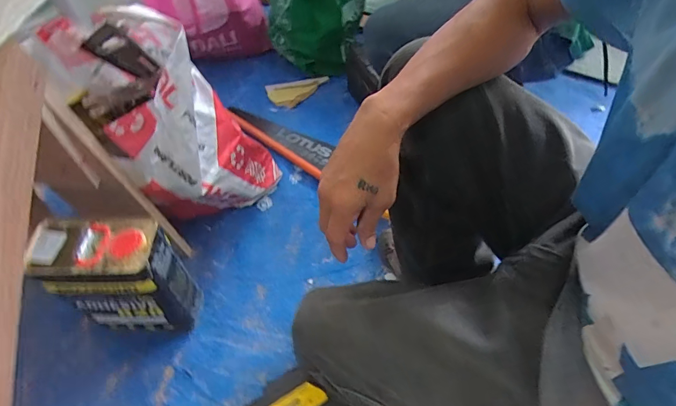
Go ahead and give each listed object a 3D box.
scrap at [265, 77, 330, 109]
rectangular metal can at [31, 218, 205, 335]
[{"bbox_3d":[-0.107,-0.312,1.109,0.175,0.013,0.104,-15,55,-10],"label":"scrap"},{"bbox_3d":[-0.339,0.130,0.635,0.168,0.240,0.092,-4,54,-2],"label":"rectangular metal can"}]

